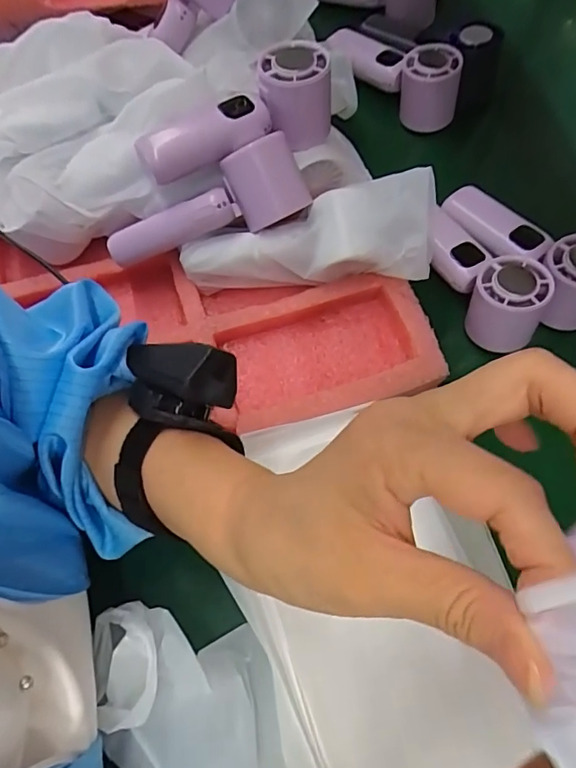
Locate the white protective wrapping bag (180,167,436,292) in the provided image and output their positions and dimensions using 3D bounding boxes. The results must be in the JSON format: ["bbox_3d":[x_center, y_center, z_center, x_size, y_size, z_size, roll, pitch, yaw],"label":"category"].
[{"bbox_3d":[0.014,-0.100,0.375,0.190,0.055,0.066,-9,69,15],"label":"white protective wrapping bag"}]

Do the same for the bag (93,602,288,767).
[{"bbox_3d":[-0.061,0.193,0.299,0.134,0.040,0.094,9,70,5],"label":"bag"}]

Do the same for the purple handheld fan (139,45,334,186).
[{"bbox_3d":[-0.034,-0.191,0.372,0.147,0.051,0.056,-33,72,-11],"label":"purple handheld fan"}]

